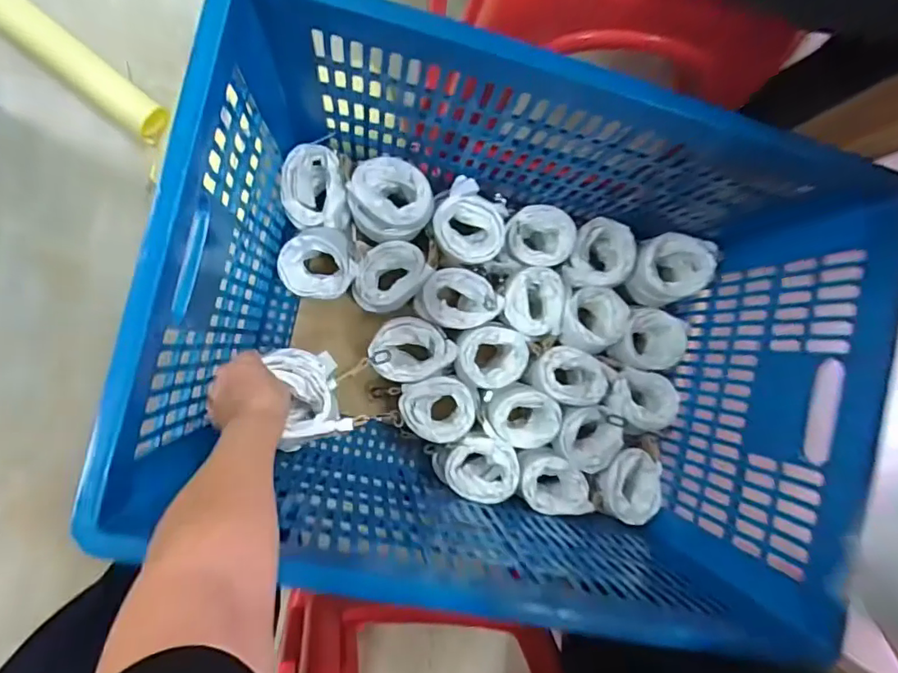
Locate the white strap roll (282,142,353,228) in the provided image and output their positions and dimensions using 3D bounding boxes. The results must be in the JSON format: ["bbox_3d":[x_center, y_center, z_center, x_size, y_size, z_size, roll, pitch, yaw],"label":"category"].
[{"bbox_3d":[-0.184,-0.200,0.720,0.085,0.080,0.100,-1,90,-6],"label":"white strap roll"}]

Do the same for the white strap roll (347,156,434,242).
[{"bbox_3d":[-0.078,-0.183,0.695,0.107,0.075,0.096,-8,91,-6],"label":"white strap roll"}]

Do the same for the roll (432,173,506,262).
[{"bbox_3d":[0.021,-0.154,0.718,0.087,0.053,0.112,-28,92,-5],"label":"roll"}]

